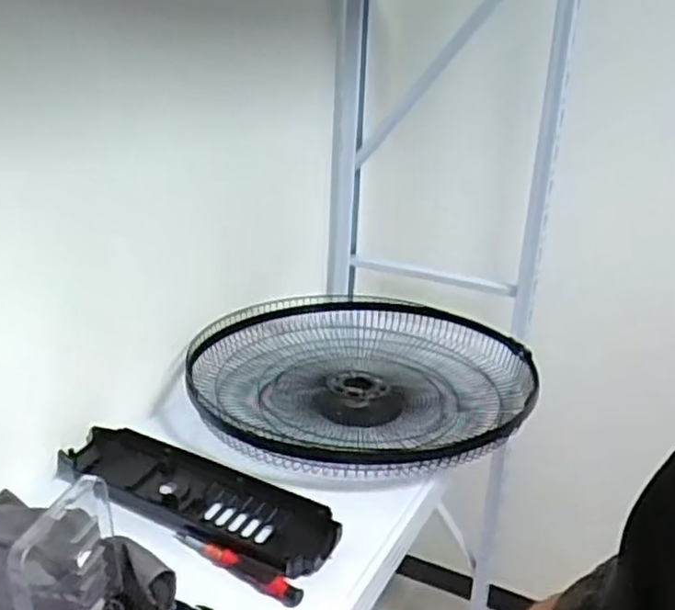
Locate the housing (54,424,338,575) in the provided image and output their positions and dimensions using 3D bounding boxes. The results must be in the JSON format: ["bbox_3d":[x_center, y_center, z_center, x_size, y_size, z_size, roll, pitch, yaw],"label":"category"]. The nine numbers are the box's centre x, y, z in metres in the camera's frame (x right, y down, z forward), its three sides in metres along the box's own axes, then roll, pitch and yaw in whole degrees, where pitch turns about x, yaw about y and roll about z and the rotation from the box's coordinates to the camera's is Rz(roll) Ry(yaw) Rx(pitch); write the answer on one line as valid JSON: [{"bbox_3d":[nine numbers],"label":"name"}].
[{"bbox_3d":[-0.166,0.220,0.792,0.357,0.052,0.097,13,23,25],"label":"housing"}]

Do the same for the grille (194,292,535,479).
[{"bbox_3d":[0.040,0.111,1.029,0.487,0.078,0.487,2,21,-1],"label":"grille"}]

